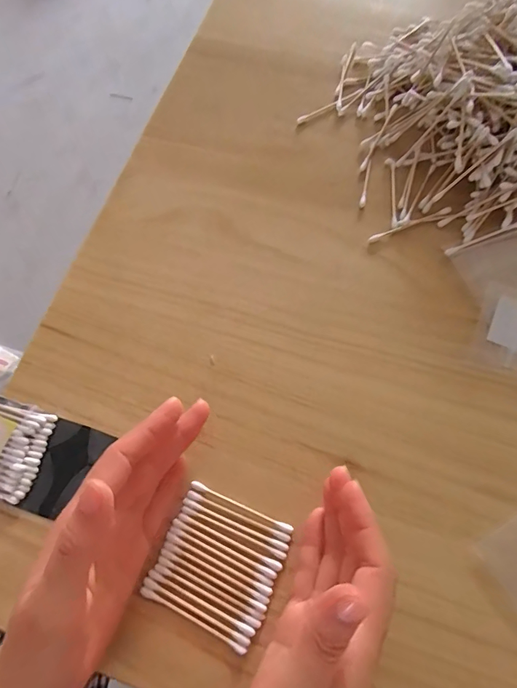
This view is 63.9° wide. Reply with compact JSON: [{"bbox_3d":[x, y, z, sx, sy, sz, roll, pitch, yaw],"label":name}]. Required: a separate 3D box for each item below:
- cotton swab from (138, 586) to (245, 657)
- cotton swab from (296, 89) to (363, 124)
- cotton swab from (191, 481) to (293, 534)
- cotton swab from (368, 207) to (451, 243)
[{"bbox_3d":[-0.038,0.158,0.237,0.067,0.004,0.005,24,72,12],"label":"cotton swab"},{"bbox_3d":[0.065,-0.214,0.371,0.072,0.004,0.005,-29,70,-8],"label":"cotton swab"},{"bbox_3d":[-0.011,0.101,0.257,0.068,0.004,0.005,21,71,11],"label":"cotton swab"},{"bbox_3d":[0.118,-0.093,0.322,0.069,0.005,0.005,-20,69,-5],"label":"cotton swab"}]

